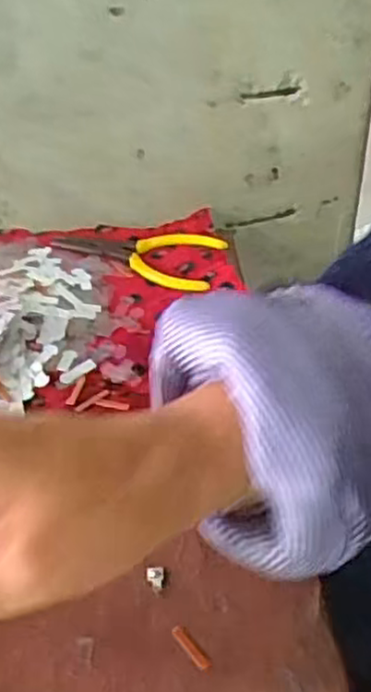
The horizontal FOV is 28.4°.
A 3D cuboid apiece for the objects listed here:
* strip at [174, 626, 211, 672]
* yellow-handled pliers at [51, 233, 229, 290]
[{"bbox_3d":[0.002,0.132,0.321,0.005,0.005,0.023,-31,50,-27],"label":"strip"},{"bbox_3d":[-0.035,-0.071,0.521,0.118,0.011,0.054,12,45,15],"label":"yellow-handled pliers"}]

